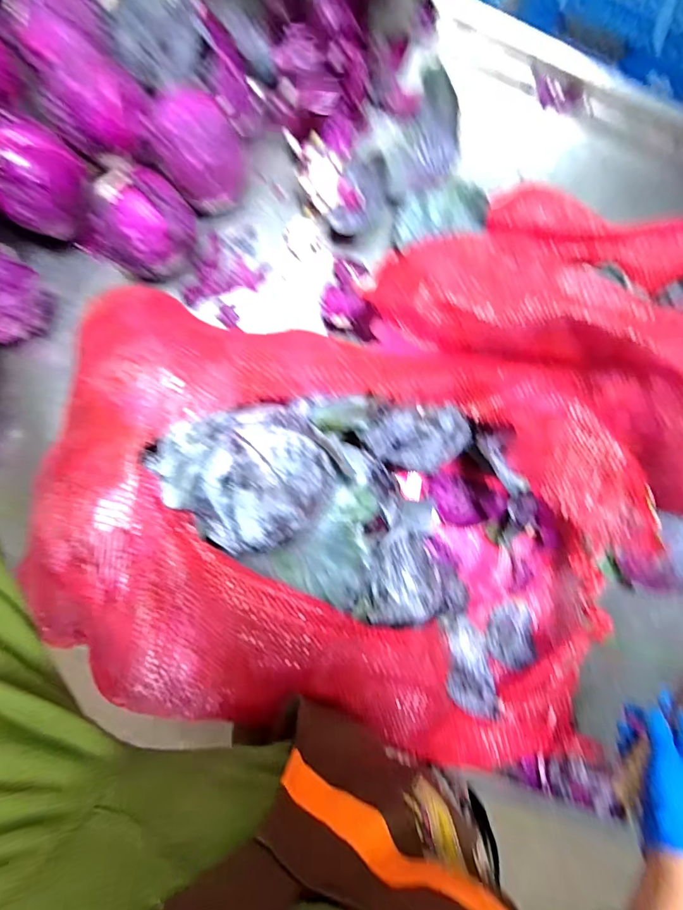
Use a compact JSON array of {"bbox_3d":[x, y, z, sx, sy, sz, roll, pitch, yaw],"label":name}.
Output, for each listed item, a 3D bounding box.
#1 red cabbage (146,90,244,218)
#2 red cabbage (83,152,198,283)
[{"bbox_3d":[-0.195,-0.413,0.589,0.111,0.109,0.111,1,86,-7],"label":"red cabbage"},{"bbox_3d":[-0.266,-0.314,0.574,0.148,0.107,0.123,27,83,-4],"label":"red cabbage"}]

